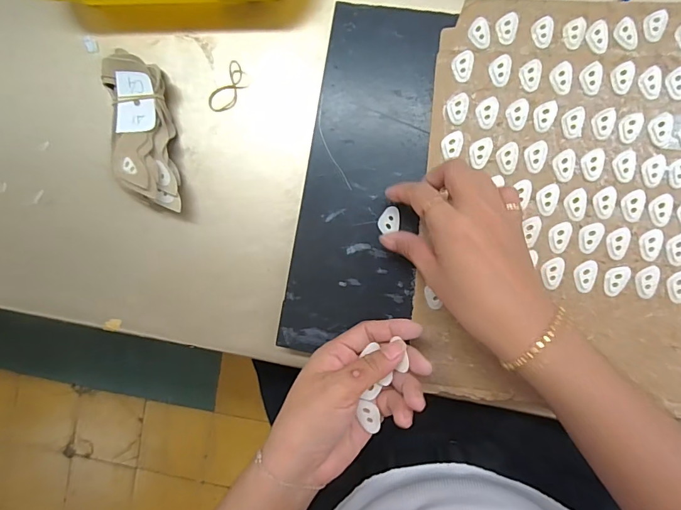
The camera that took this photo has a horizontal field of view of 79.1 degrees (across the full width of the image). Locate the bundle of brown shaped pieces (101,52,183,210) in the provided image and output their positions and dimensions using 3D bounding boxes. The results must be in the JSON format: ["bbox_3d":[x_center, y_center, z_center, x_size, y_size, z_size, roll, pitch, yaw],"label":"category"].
[{"bbox_3d":[-0.186,-0.109,0.378,0.058,0.043,0.145,-10,89,6],"label":"bundle of brown shaped pieces"}]

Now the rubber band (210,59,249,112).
[{"bbox_3d":[-0.105,-0.156,0.388,0.023,0.008,0.049,41,94,4],"label":"rubber band"}]

